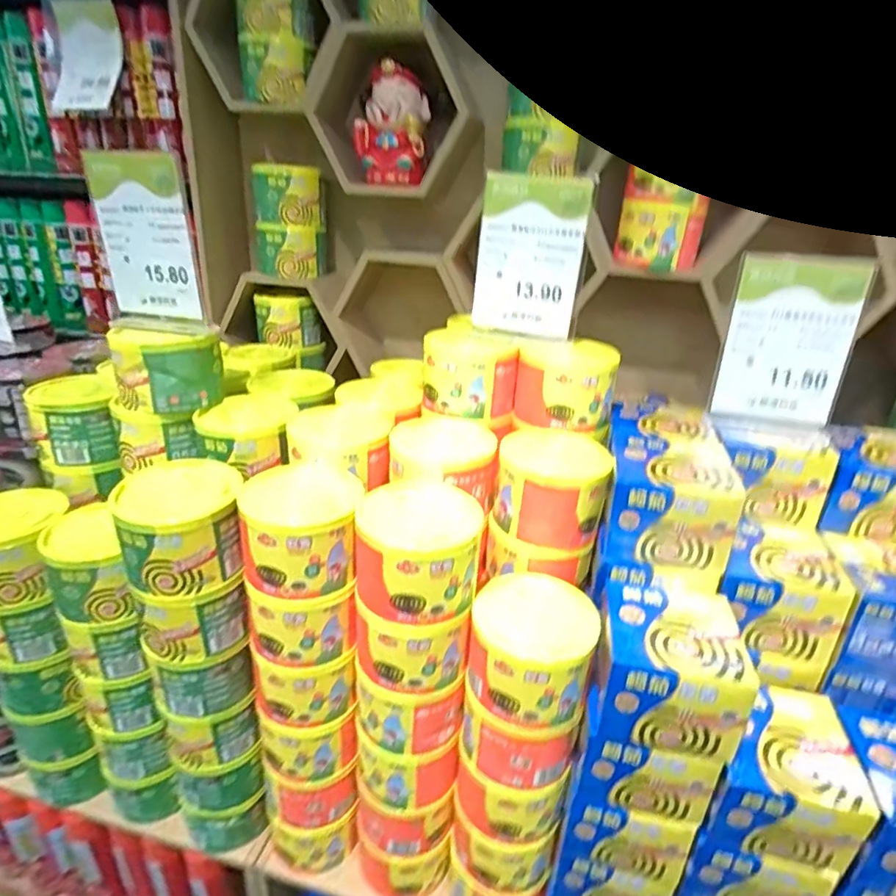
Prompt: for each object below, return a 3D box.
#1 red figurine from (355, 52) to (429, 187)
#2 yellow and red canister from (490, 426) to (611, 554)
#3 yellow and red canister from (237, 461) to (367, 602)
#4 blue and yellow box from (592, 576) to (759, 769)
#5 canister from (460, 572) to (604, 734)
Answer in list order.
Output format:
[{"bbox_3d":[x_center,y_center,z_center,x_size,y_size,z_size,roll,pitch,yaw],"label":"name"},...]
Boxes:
[{"bbox_3d":[-0.101,-0.571,0.984,0.124,0.185,0.066,4,23,1],"label":"red figurine"},{"bbox_3d":[0.131,0.049,0.722,0.141,0.106,0.137,7,24,9],"label":"yellow and red canister"},{"bbox_3d":[-0.176,0.095,0.662,0.137,0.108,0.142,-6,25,-19],"label":"yellow and red canister"},{"bbox_3d":[0.234,0.233,0.604,0.138,0.104,0.139,8,24,11],"label":"blue and yellow box"},{"bbox_3d":[0.098,0.232,0.646,0.134,0.107,0.144,3,23,-1],"label":"canister"}]

